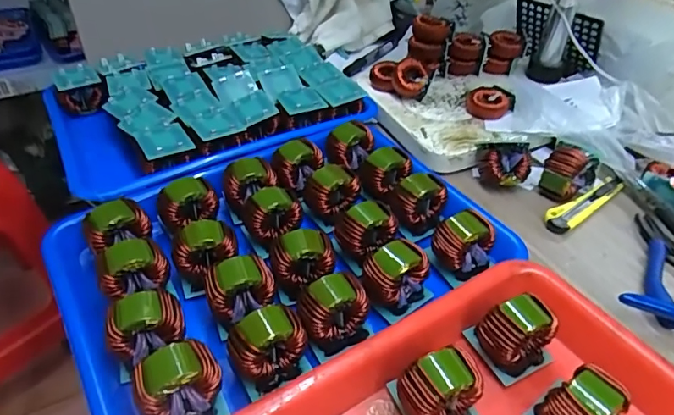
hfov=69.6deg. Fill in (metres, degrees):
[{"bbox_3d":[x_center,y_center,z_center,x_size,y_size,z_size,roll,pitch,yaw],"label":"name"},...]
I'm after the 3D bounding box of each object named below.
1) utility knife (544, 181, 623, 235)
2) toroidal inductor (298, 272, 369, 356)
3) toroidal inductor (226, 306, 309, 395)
[{"bbox_3d":[0.245,-0.004,0.470,0.113,0.012,0.021,-24,47,-25],"label":"utility knife"},{"bbox_3d":[-0.004,0.072,0.340,0.047,0.040,0.034,-19,46,-24],"label":"toroidal inductor"},{"bbox_3d":[-0.044,0.091,0.318,0.048,0.046,0.035,-16,44,-18],"label":"toroidal inductor"}]

